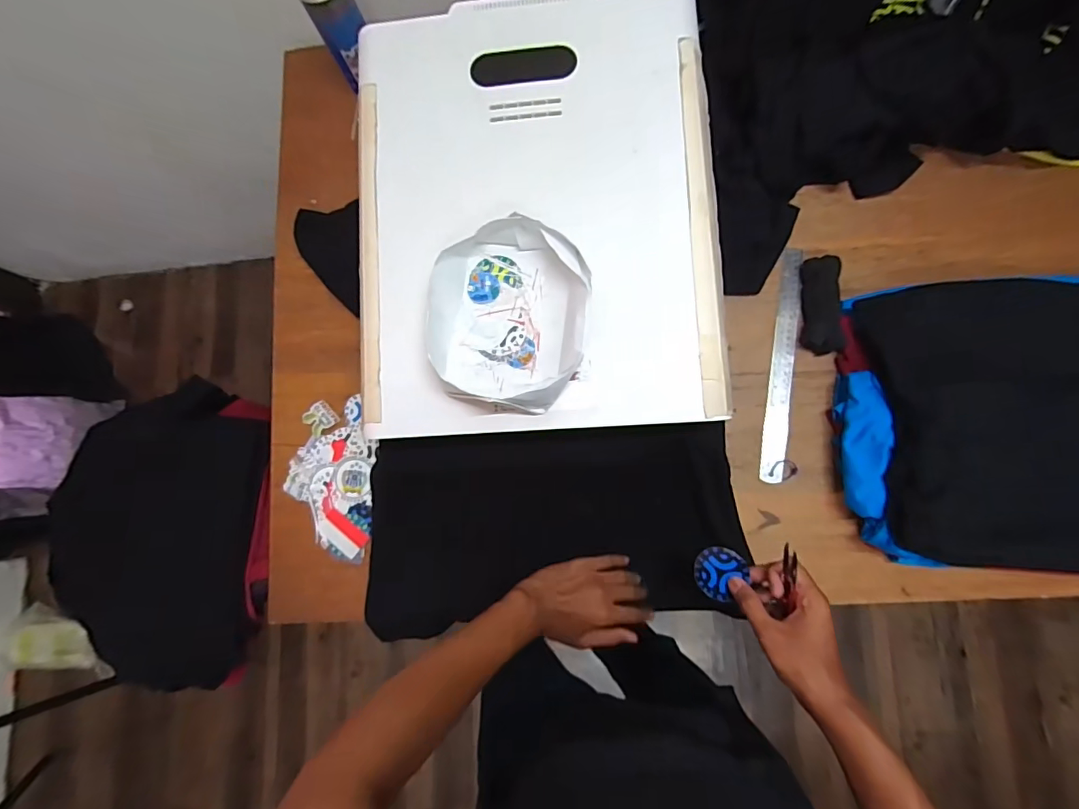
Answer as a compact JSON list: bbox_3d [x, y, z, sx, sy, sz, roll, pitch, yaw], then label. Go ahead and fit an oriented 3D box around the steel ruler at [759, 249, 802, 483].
[{"bbox_3d":[0.331,-0.056,0.671,0.032,0.005,0.318,8,84,13],"label":"steel ruler"}]

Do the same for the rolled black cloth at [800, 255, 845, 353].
[{"bbox_3d":[0.381,-0.133,0.660,0.045,0.032,0.128,2,81,4],"label":"rolled black cloth"}]

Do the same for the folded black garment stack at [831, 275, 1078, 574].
[{"bbox_3d":[0.658,0.017,0.587,0.555,0.080,0.366,2,81,4],"label":"folded black garment stack"}]

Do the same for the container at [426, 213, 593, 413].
[{"bbox_3d":[-0.033,-0.094,0.511,0.164,0.051,0.185,9,82,5],"label":"container"}]

